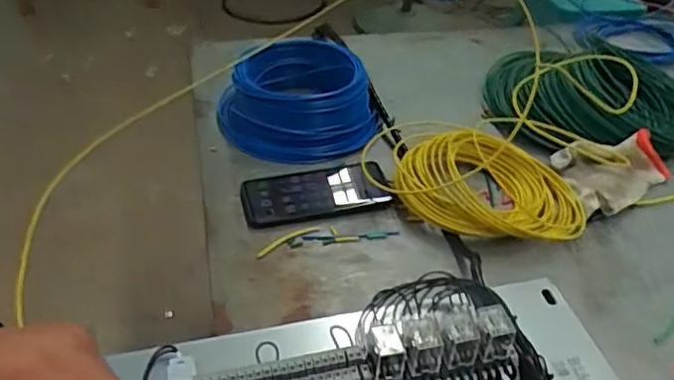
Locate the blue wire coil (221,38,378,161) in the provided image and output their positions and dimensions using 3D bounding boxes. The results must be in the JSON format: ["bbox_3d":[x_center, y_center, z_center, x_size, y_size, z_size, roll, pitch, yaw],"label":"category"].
[{"bbox_3d":[-0.040,-0.136,0.820,0.186,0.077,0.184,5,38,0],"label":"blue wire coil"}]

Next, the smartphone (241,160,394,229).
[{"bbox_3d":[-0.021,0.000,0.698,0.166,0.013,0.075,-11,40,-19],"label":"smartphone"}]

